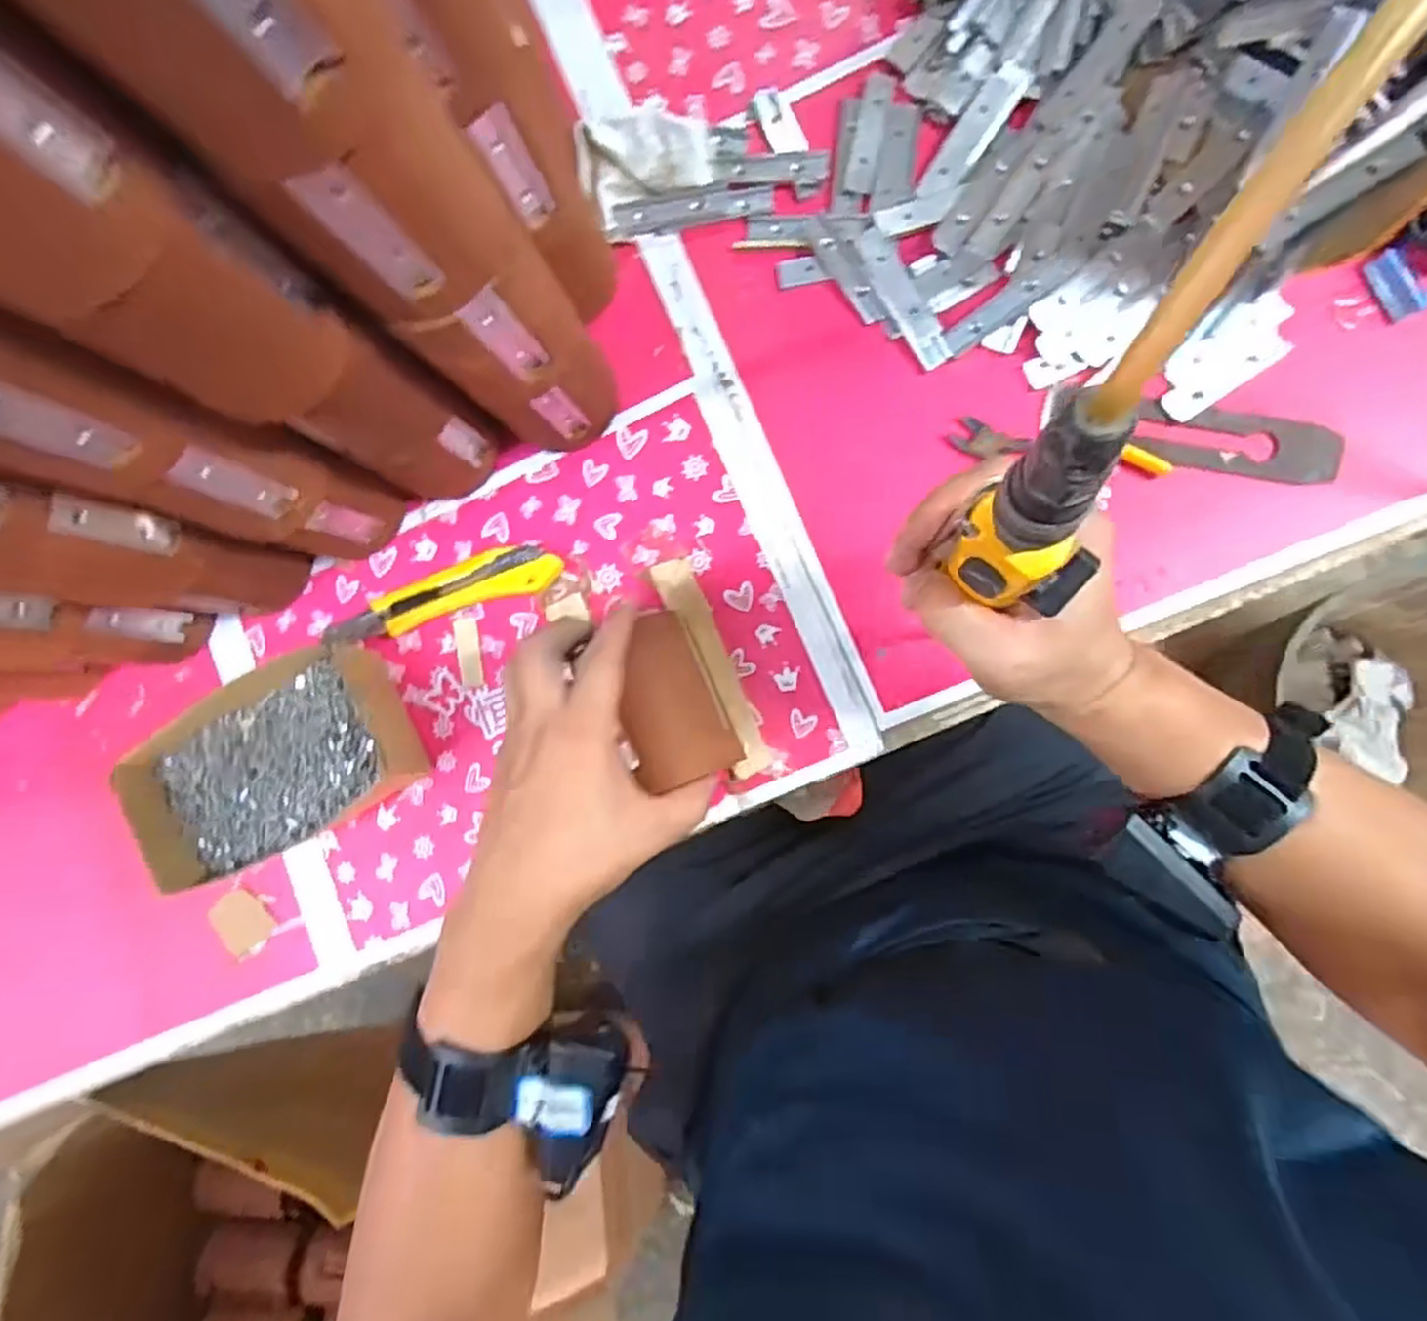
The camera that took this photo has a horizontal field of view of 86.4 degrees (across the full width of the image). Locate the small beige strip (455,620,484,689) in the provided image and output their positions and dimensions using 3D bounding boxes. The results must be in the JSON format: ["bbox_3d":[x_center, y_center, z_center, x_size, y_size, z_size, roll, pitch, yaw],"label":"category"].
[{"bbox_3d":[-0.172,-0.006,0.535,0.017,0.004,0.048,-8,88,7],"label":"small beige strip"}]

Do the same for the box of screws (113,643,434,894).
[{"bbox_3d":[-0.296,0.065,0.515,0.174,0.061,0.119,-26,86,5],"label":"box of screws"}]

